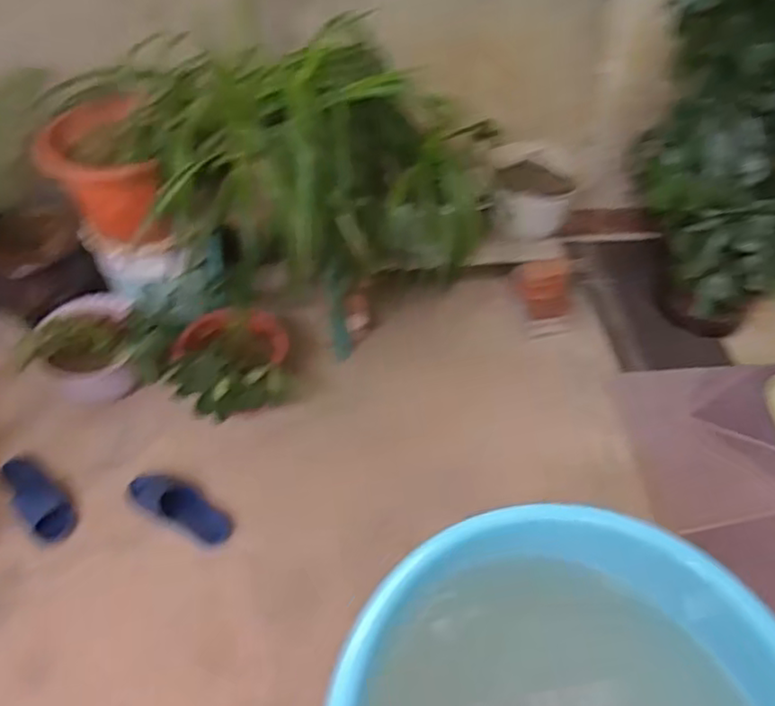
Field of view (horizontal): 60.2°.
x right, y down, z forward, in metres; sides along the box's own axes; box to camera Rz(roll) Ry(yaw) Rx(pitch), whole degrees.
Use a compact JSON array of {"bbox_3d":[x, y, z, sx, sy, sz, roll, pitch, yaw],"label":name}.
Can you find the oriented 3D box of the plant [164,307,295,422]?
[{"bbox_3d":[-0.369,0.033,1.549,0.255,0.233,0.255,1,47,-1],"label":"plant"}]

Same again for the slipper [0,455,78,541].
[{"bbox_3d":[-0.761,0.305,1.445,0.262,0.057,0.100,35,55,27],"label":"slipper"}]

